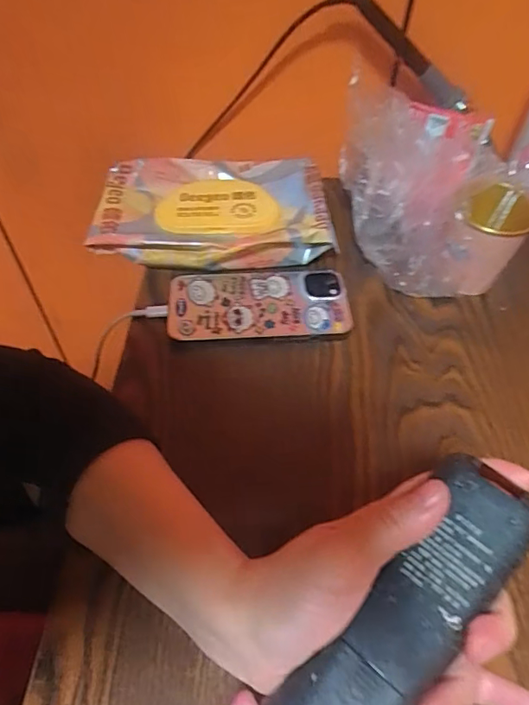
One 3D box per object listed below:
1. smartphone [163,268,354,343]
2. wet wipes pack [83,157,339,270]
[{"bbox_3d":[-0.006,-0.041,0.417,0.148,0.015,0.079,-3,52,-2],"label":"smartphone"},{"bbox_3d":[-0.045,-0.133,0.463,0.213,0.042,0.130,3,52,2],"label":"wet wipes pack"}]

